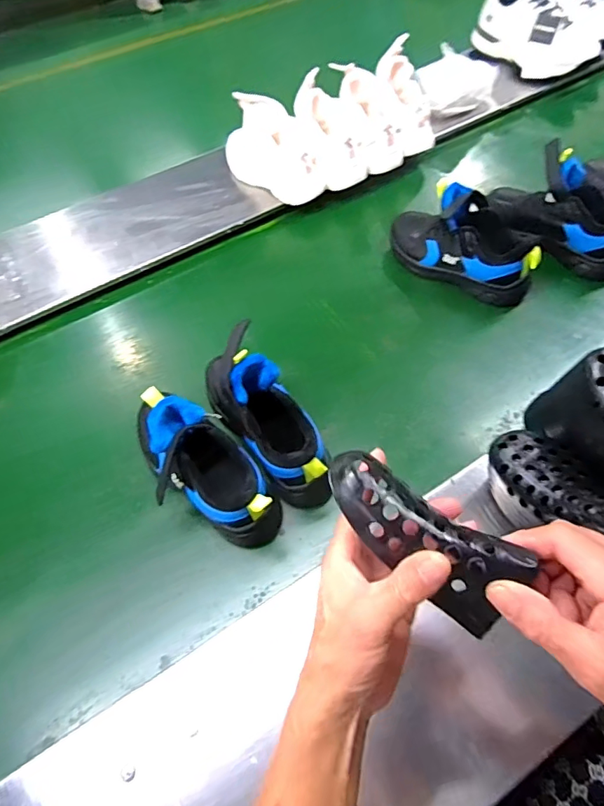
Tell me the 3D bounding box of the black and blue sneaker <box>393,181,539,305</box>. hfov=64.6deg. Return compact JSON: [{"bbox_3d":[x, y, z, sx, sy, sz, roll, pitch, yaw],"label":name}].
[{"bbox_3d":[0.241,-0.249,0.732,0.240,0.129,0.080,31,63,22],"label":"black and blue sneaker"}]

